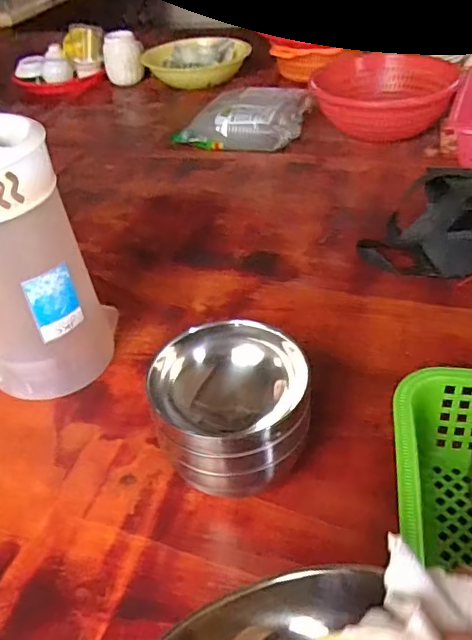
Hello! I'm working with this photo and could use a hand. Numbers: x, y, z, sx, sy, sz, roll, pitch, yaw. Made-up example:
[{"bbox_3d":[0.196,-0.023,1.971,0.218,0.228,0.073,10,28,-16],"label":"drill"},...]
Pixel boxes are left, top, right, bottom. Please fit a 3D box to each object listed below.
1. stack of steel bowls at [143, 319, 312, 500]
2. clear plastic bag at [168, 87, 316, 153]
[{"bbox_3d":[-0.004,0.077,0.468,0.111,0.116,0.096,-20,40,-17],"label":"stack of steel bowls"},{"bbox_3d":[0.018,-0.385,1.075,0.233,0.064,0.180,10,41,19],"label":"clear plastic bag"}]

